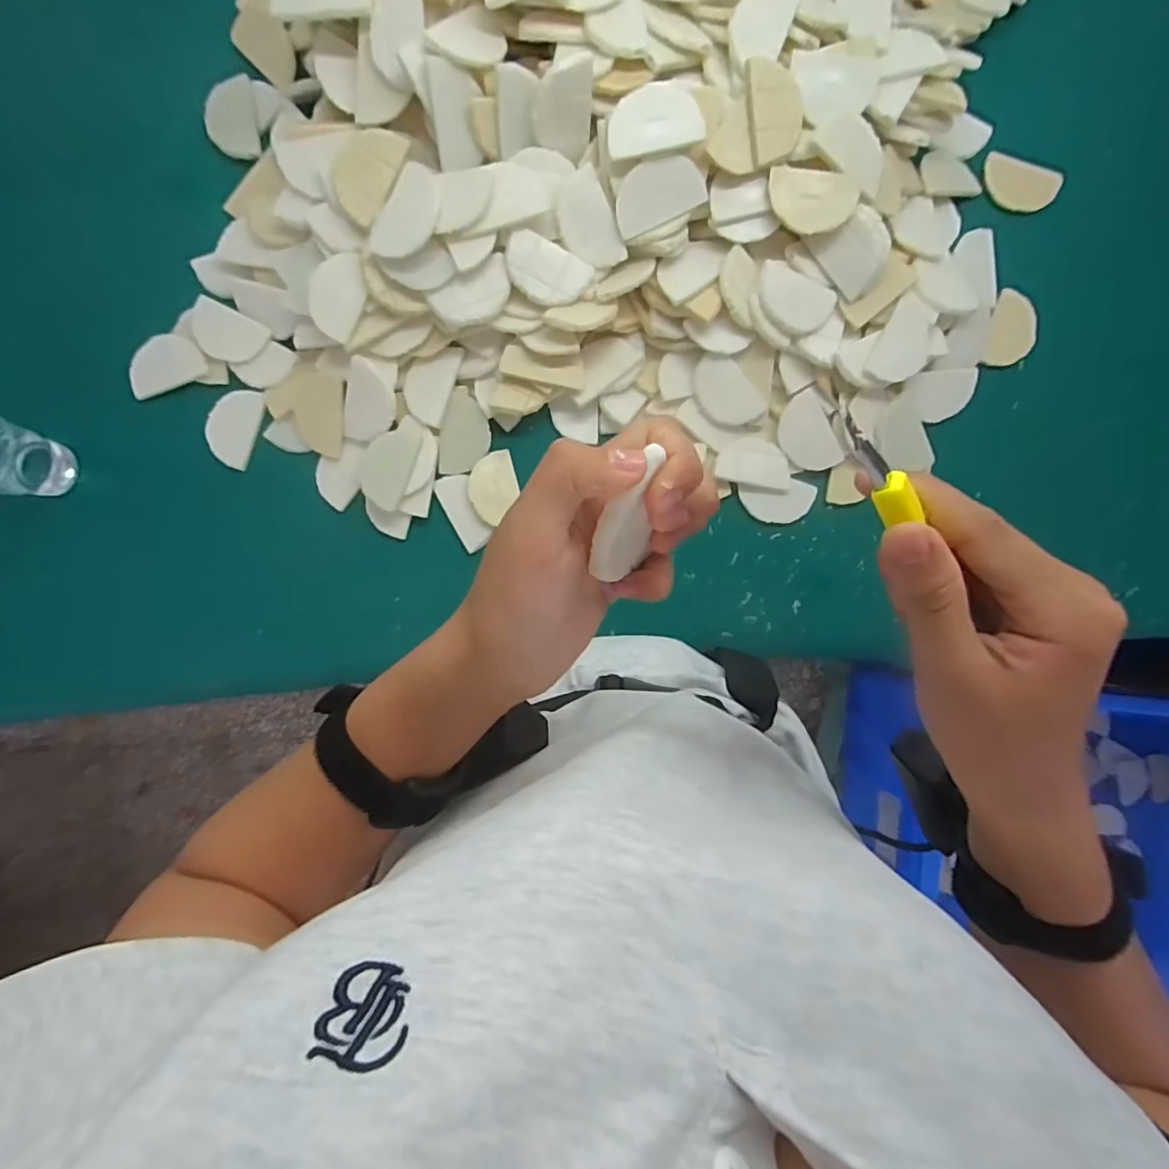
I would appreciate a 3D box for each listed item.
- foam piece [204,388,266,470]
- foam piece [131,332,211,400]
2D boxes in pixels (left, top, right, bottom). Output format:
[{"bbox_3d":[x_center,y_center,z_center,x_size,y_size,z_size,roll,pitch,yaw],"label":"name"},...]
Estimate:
[{"bbox_3d":[-0.305,-0.138,0.509,0.043,0.010,0.067,21,89,-1],"label":"foam piece"},{"bbox_3d":[-0.361,-0.189,0.503,0.067,0.013,0.039,-20,90,-2],"label":"foam piece"}]

